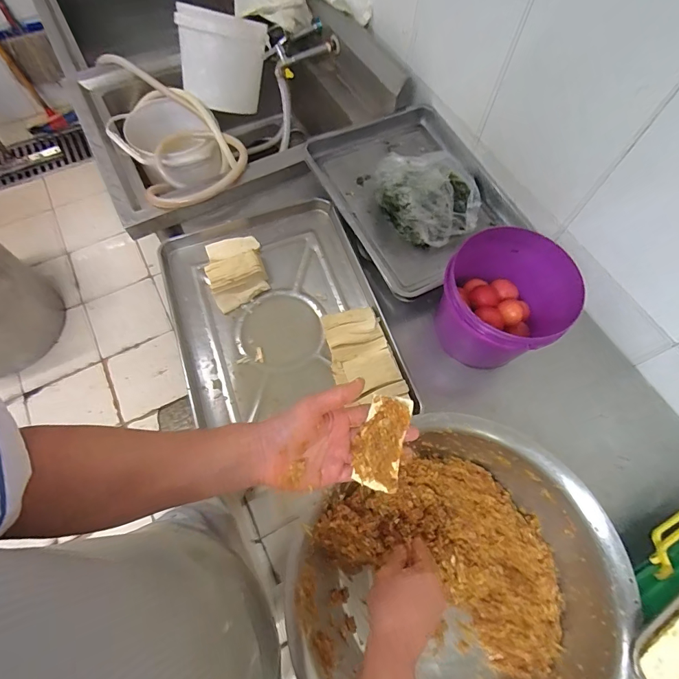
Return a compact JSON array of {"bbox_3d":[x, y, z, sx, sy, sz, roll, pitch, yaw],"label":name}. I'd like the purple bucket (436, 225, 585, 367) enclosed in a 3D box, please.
[{"bbox_3d":[0.309,-0.075,0.766,0.221,0.187,0.204,1,66,-1],"label":"purple bucket"}]

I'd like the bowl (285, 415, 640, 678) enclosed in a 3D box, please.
[{"bbox_3d":[0.173,0.372,0.596,0.445,0.154,0.417,-33,71,-15],"label":"bowl"}]

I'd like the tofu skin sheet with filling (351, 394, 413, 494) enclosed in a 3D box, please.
[{"bbox_3d":[0.048,0.116,0.460,0.056,0.023,0.104,14,66,4],"label":"tofu skin sheet with filling"}]

